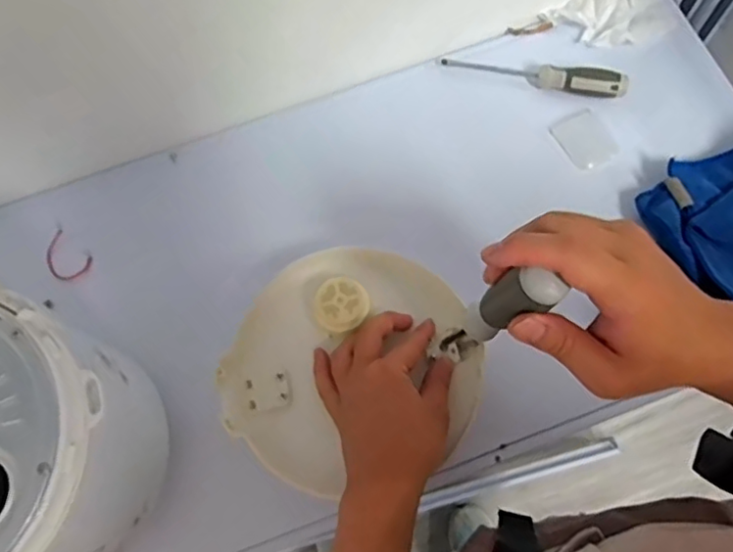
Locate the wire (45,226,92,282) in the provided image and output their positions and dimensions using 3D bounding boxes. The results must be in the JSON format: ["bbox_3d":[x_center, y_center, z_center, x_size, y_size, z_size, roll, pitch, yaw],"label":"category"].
[{"bbox_3d":[-0.294,-0.018,0.596,0.053,0.004,0.037,39,77,12],"label":"wire"}]

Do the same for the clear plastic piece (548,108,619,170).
[{"bbox_3d":[0.222,-0.137,0.623,0.048,0.004,0.058,-32,82,-1],"label":"clear plastic piece"}]

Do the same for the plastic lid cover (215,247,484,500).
[{"bbox_3d":[-0.012,0.072,0.507,0.202,0.050,0.206,26,75,9],"label":"plastic lid cover"}]

